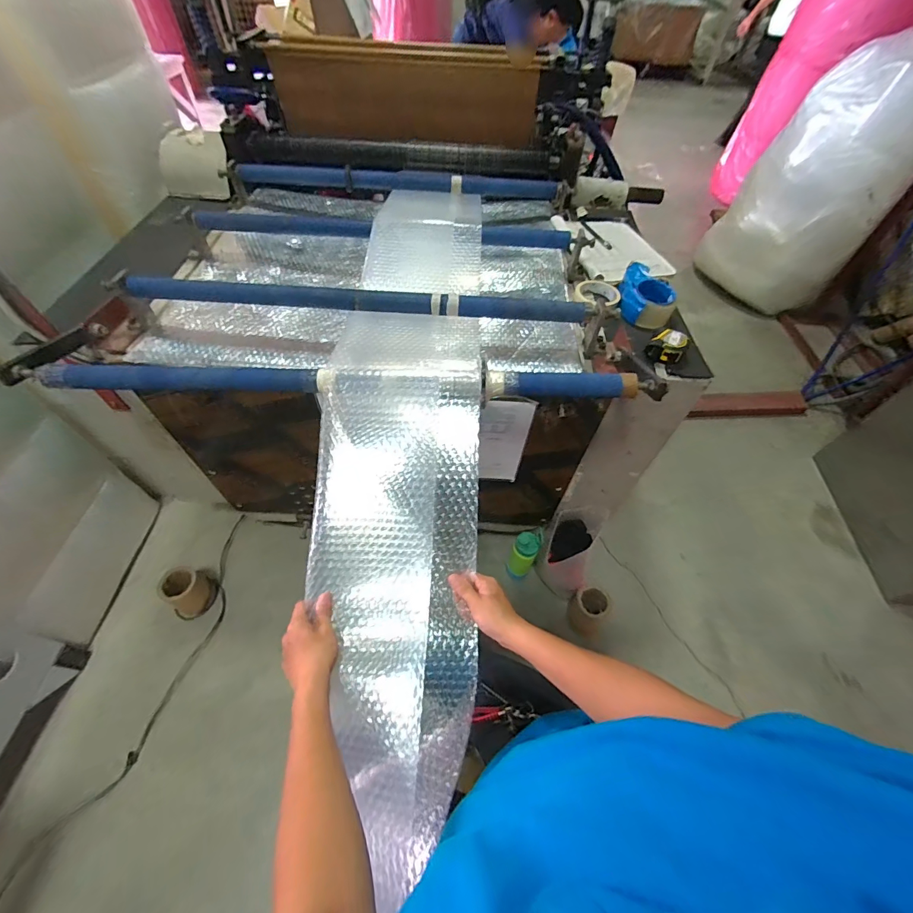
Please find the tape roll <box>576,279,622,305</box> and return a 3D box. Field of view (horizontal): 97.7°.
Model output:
[{"bbox_3d":[0.310,-0.361,0.880,0.092,0.023,0.092,1,54,-2],"label":"tape roll"}]

